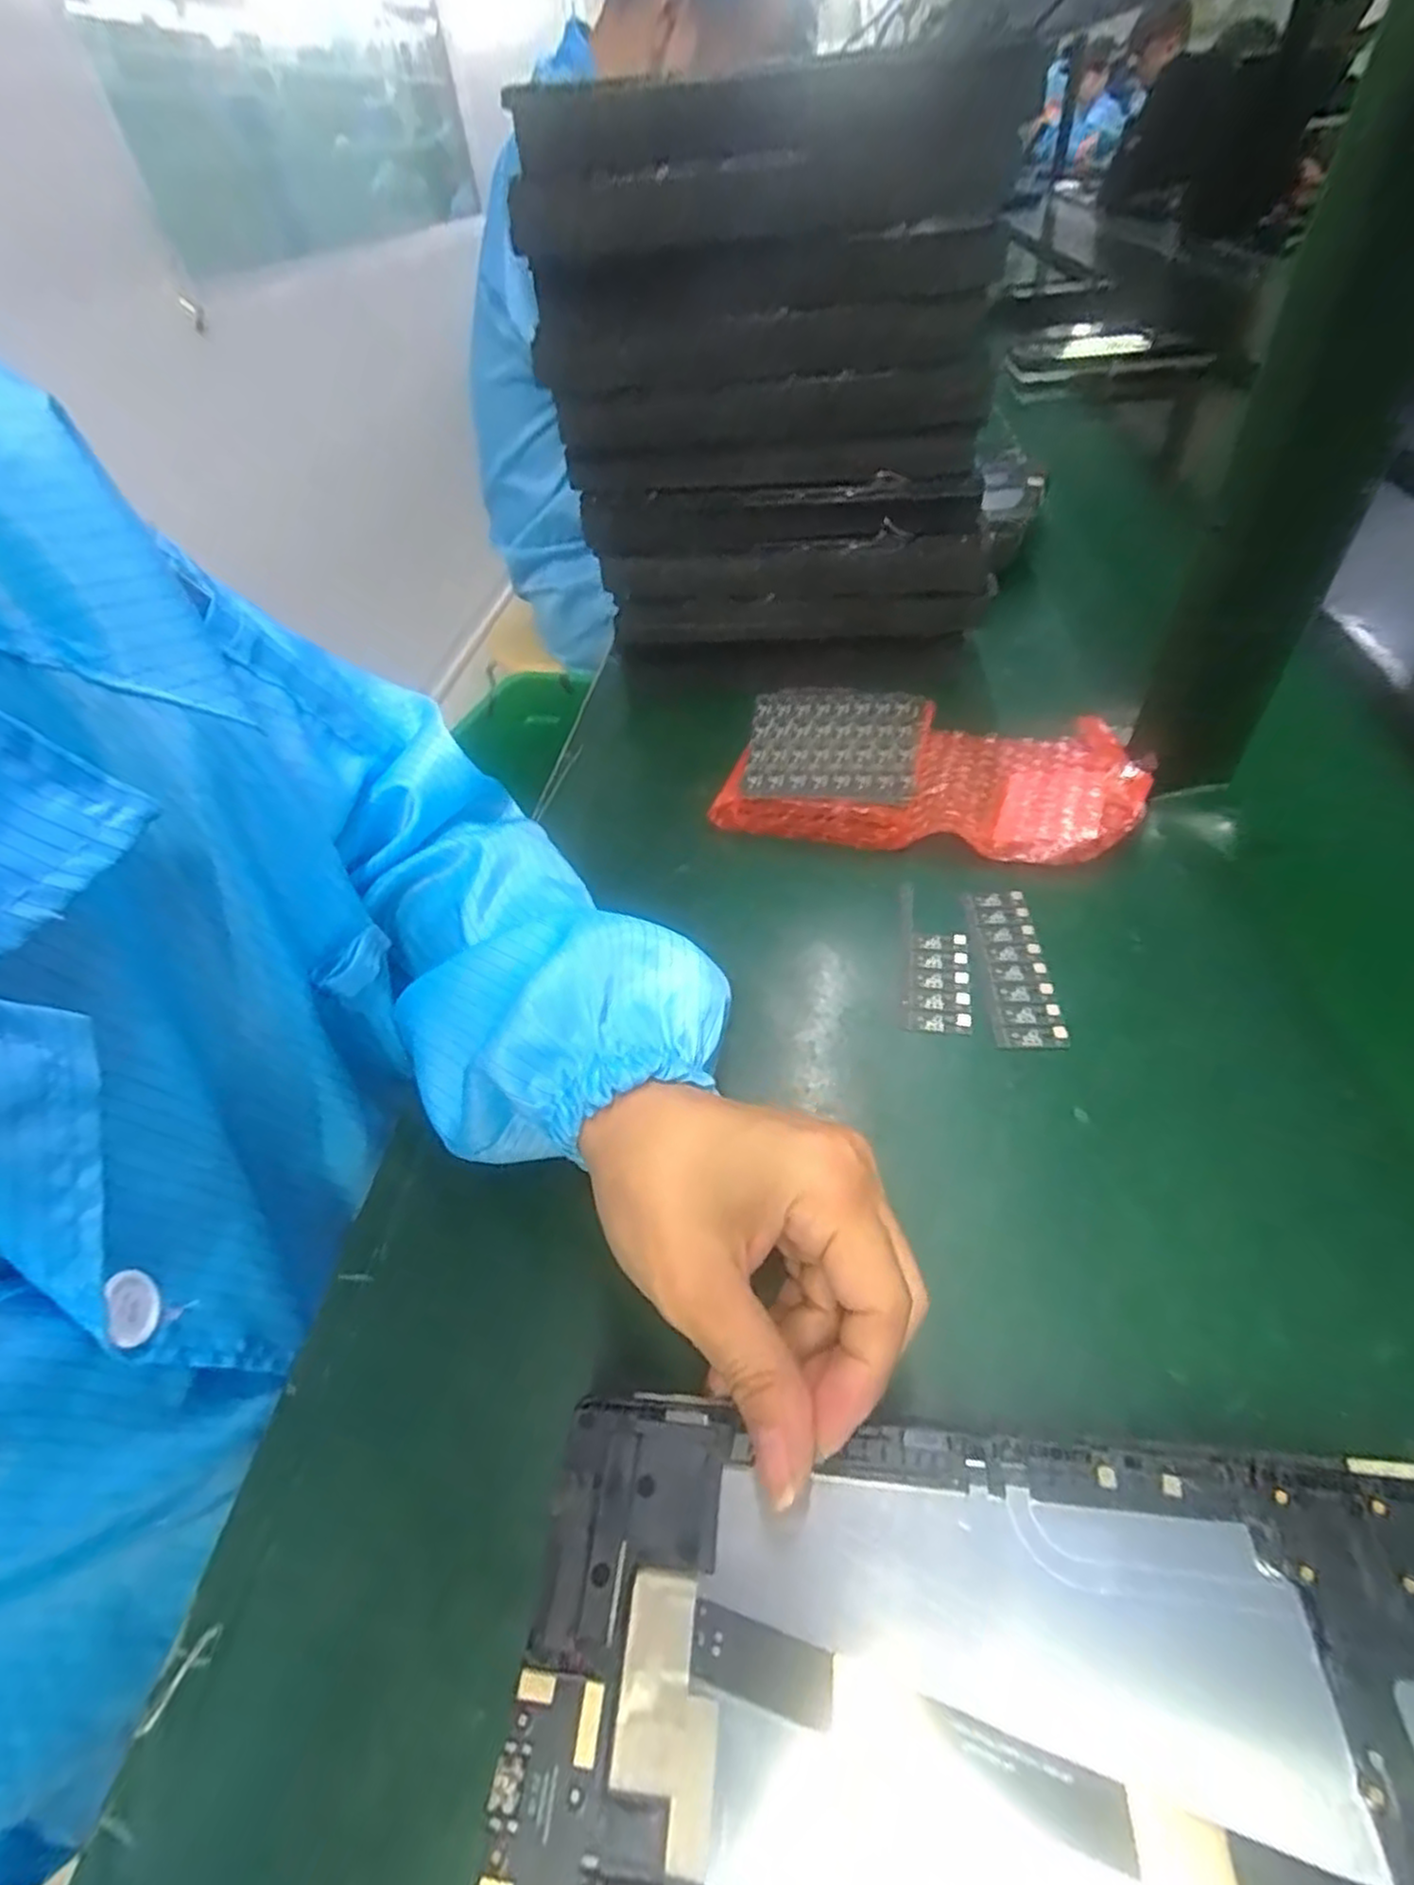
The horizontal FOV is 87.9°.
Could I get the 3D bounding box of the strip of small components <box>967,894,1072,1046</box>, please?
[{"bbox_3d":[0.141,0.009,0.337,0.029,0.004,0.091,0,46,7],"label":"strip of small components"}]

